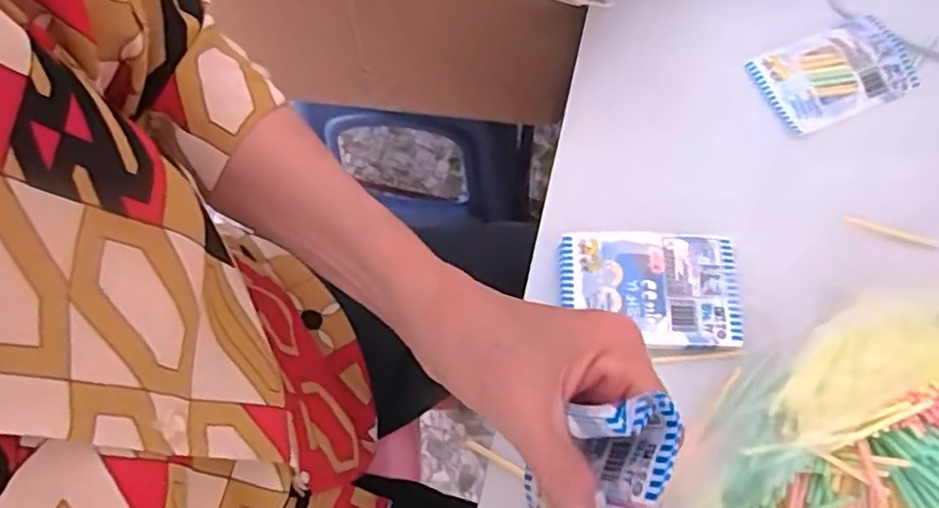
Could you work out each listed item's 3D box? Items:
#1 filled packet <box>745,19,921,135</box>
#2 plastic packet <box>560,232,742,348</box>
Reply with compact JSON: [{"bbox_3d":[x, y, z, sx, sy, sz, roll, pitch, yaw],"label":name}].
[{"bbox_3d":[0.254,-0.125,0.469,0.099,0.011,0.065,-22,72,-7],"label":"filled packet"},{"bbox_3d":[0.108,0.021,0.408,0.103,0.007,0.068,2,71,2],"label":"plastic packet"}]

